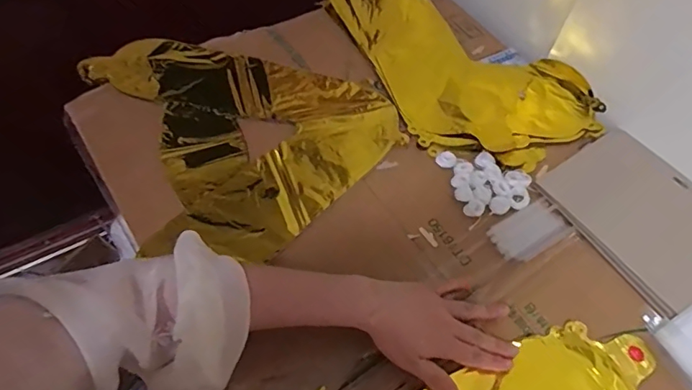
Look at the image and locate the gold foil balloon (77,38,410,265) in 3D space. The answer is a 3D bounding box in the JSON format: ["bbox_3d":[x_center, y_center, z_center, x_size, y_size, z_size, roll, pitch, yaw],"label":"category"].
[{"bbox_3d":[-0.143,-0.066,0.590,0.382,0.011,0.276,12,56,3],"label":"gold foil balloon"}]

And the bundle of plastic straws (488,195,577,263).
[{"bbox_3d":[0.202,0.040,0.549,0.087,0.010,0.050,-28,63,-21],"label":"bundle of plastic straws"}]

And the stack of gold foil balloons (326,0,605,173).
[{"bbox_3d":[0.153,-0.209,0.713,0.253,0.025,0.423,-18,59,-16],"label":"stack of gold foil balloons"}]

